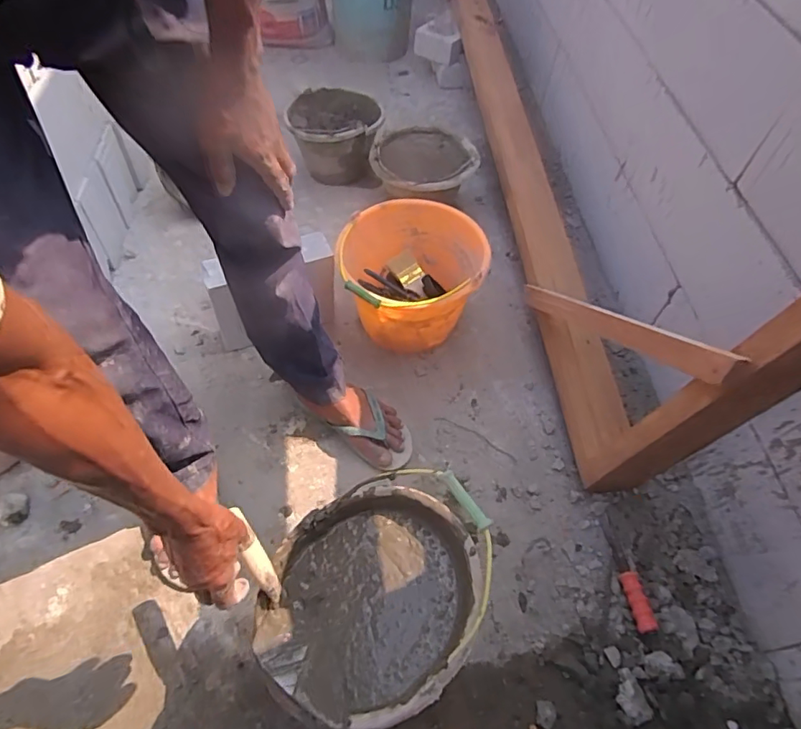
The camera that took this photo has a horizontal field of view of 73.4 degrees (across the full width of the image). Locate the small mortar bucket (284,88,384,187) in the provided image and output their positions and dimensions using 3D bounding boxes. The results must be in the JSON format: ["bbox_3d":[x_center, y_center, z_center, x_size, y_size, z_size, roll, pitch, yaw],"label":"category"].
[{"bbox_3d":[-0.175,-0.610,1.441,0.221,0.166,0.241,2,56,-3],"label":"small mortar bucket"}]

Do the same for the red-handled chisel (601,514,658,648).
[{"bbox_3d":[0.370,0.344,0.878,0.032,0.037,0.207,-2,56,-6],"label":"red-handled chisel"}]

